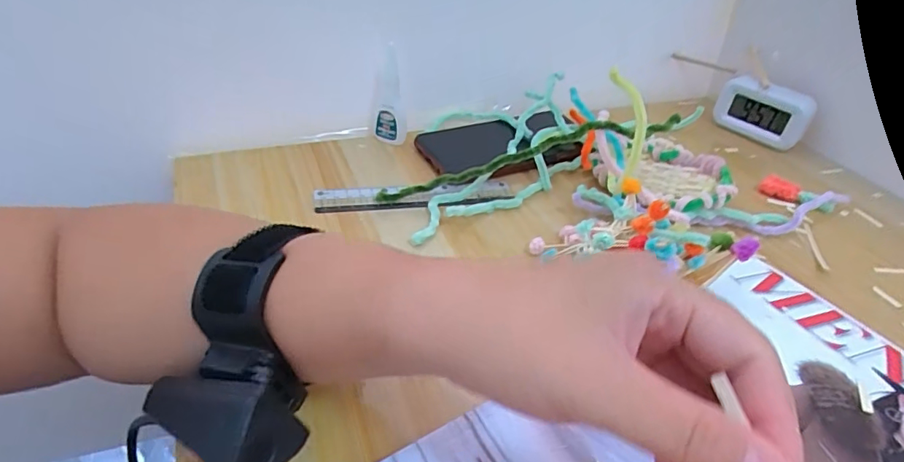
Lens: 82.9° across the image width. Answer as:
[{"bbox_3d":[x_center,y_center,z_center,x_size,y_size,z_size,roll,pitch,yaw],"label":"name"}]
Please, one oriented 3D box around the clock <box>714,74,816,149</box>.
[{"bbox_3d":[0.319,-0.122,0.529,0.029,0.055,0.088,-28,49,-34],"label":"clock"}]

